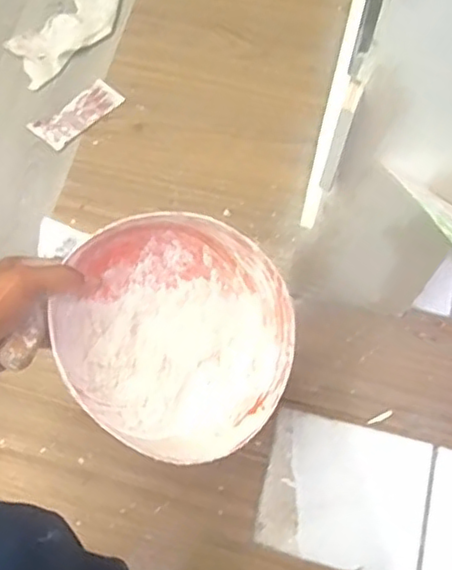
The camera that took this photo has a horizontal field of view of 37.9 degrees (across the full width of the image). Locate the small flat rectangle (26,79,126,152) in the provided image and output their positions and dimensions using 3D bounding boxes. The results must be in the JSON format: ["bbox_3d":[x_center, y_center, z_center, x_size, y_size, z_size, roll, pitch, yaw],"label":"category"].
[{"bbox_3d":[-0.201,-0.231,0.891,0.122,0.005,0.054,-42,82,-14],"label":"small flat rectangle"}]

